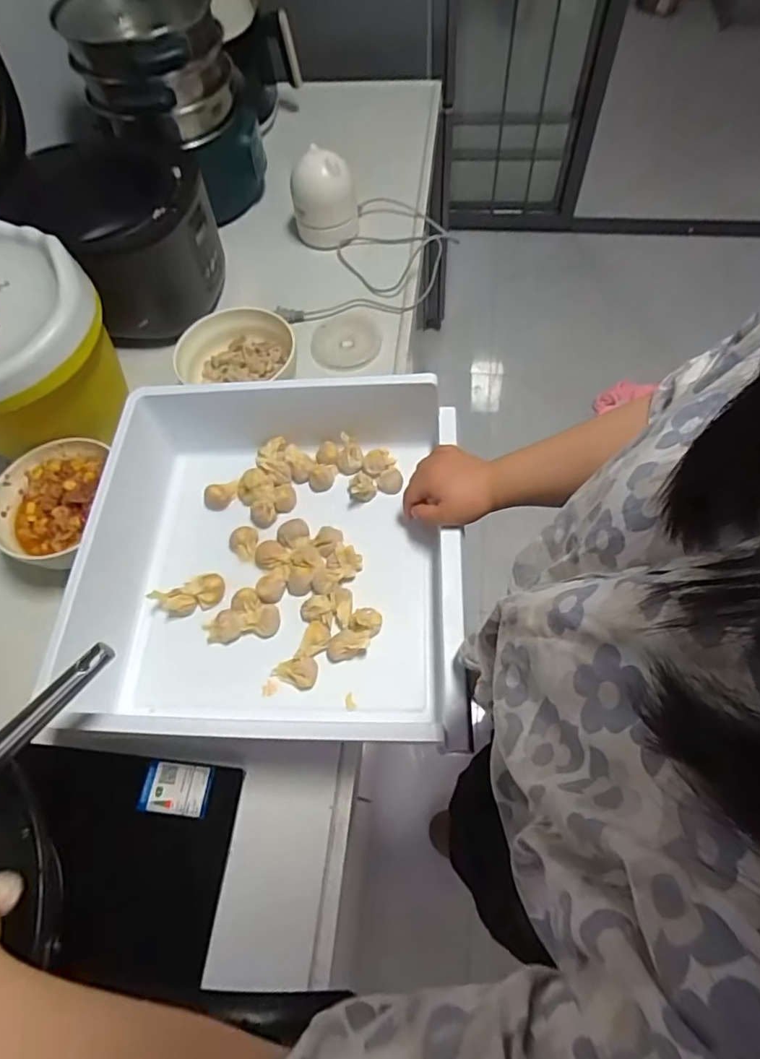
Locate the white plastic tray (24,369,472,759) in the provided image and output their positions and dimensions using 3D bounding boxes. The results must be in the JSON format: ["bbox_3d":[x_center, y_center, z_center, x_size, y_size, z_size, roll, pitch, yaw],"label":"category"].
[{"bbox_3d":[-0.102,0.029,0.576,0.350,0.115,0.383,-3,62,2],"label":"white plastic tray"}]

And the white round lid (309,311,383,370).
[{"bbox_3d":[-0.050,-0.277,0.795,0.100,0.017,0.117,-4,62,1],"label":"white round lid"}]

